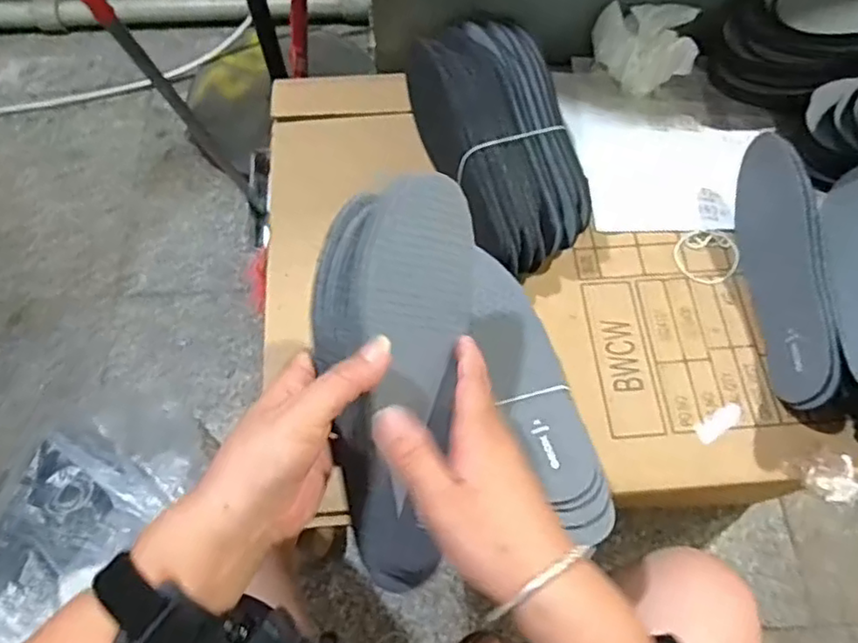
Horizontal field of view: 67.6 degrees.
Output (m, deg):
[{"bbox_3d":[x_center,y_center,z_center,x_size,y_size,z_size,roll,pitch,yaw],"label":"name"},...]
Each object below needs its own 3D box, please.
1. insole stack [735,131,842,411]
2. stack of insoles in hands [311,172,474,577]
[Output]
[{"bbox_3d":[0.289,-0.044,0.514,0.029,0.086,0.220,1,66,0],"label":"insole stack"},{"bbox_3d":[-0.024,0.025,0.366,0.087,0.039,0.226,4,83,-1],"label":"stack of insoles in hands"}]

